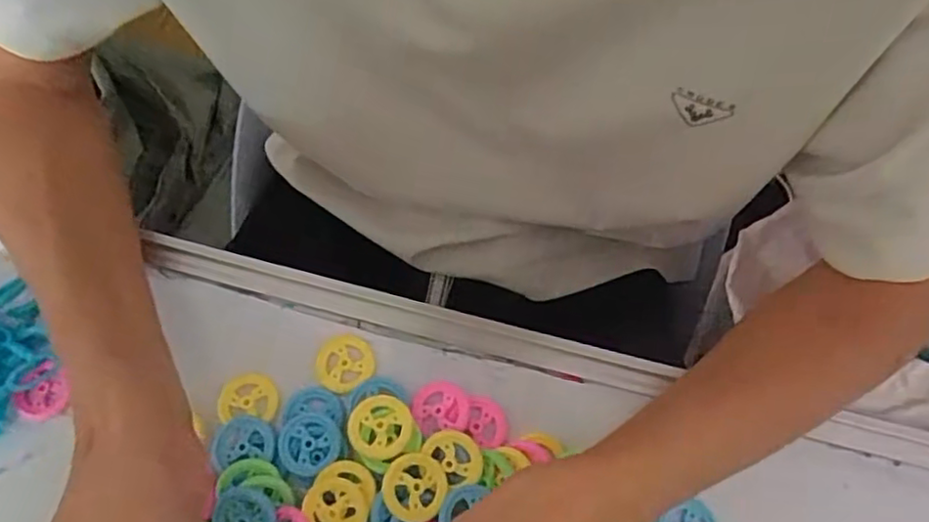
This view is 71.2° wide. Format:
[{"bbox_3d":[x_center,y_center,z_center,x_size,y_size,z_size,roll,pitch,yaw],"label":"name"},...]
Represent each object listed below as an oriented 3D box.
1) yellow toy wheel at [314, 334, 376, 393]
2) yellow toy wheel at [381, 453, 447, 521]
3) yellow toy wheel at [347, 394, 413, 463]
[{"bbox_3d":[-0.061,0.052,0.333,0.029,0.006,0.029,12,68,4],"label":"yellow toy wheel"},{"bbox_3d":[-0.023,0.103,0.294,0.028,0.008,0.029,0,67,-1],"label":"yellow toy wheel"},{"bbox_3d":[-0.040,0.080,0.308,0.029,0.011,0.030,0,67,-1],"label":"yellow toy wheel"}]

